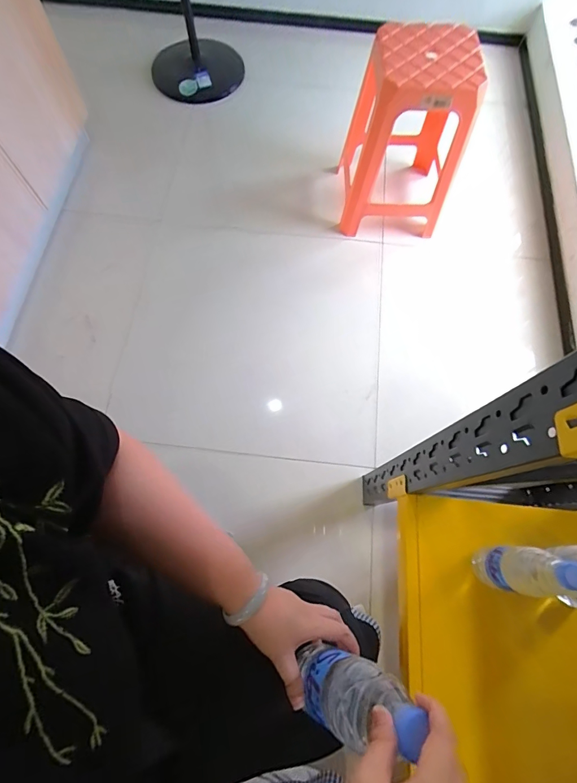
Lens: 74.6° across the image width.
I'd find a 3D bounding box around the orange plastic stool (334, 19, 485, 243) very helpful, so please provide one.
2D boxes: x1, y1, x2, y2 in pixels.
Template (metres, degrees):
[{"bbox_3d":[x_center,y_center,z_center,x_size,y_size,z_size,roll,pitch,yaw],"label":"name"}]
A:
[{"bbox_3d":[0.339,-0.724,1.079,0.307,0.468,0.266,-1,71,-3],"label":"orange plastic stool"}]

